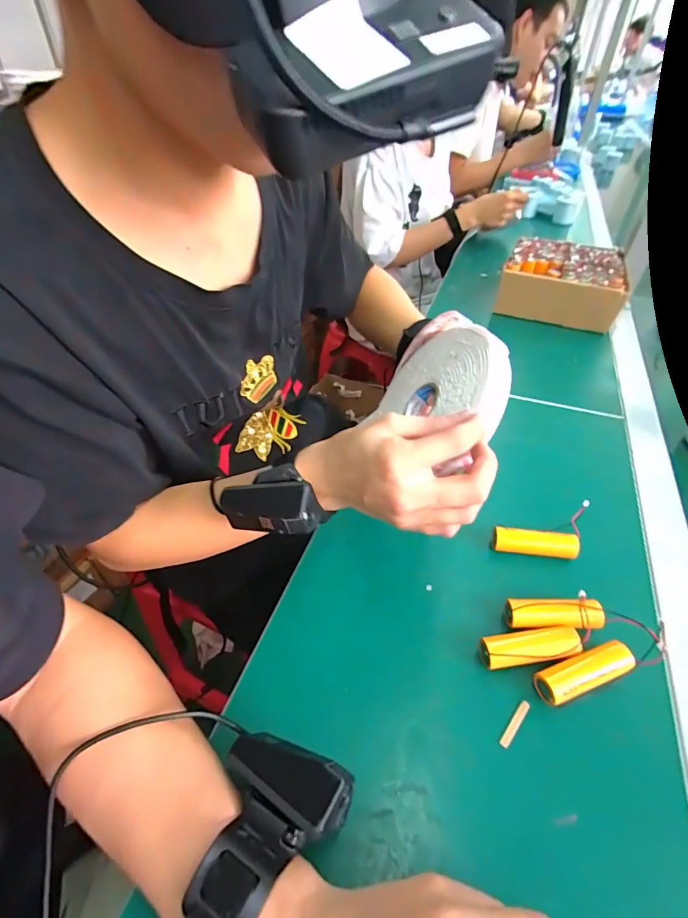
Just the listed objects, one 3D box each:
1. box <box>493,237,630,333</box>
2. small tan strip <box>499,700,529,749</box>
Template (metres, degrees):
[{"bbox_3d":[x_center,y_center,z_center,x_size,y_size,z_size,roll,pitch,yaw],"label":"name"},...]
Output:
[{"bbox_3d":[0.380,-0.311,0.742,0.192,0.088,0.170,21,48,19],"label":"box"},{"bbox_3d":[0.118,0.181,0.291,0.006,0.004,0.036,33,52,28],"label":"small tan strip"}]

